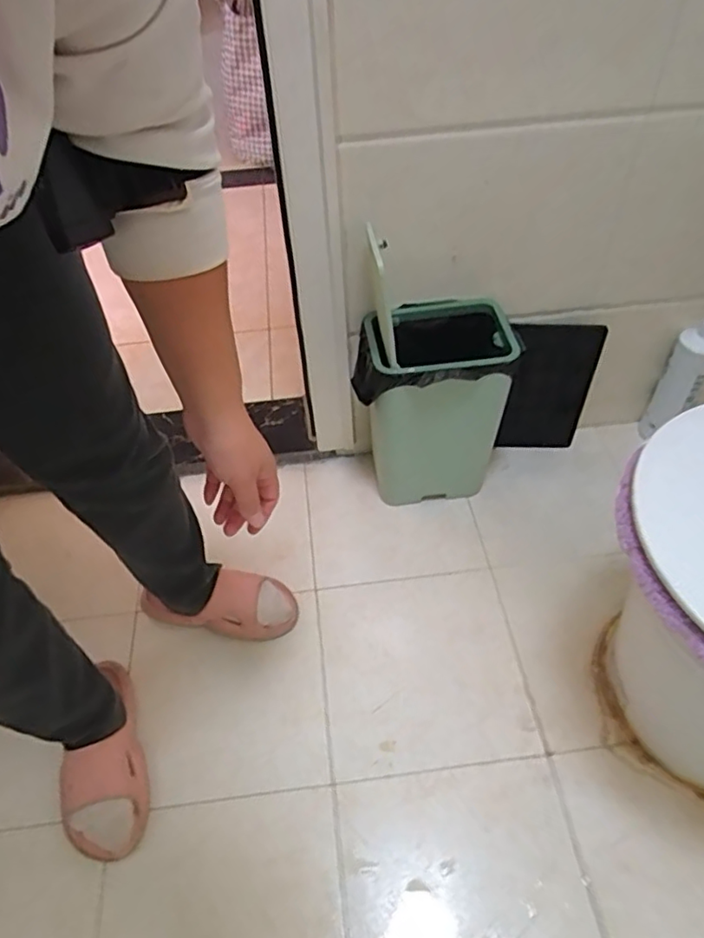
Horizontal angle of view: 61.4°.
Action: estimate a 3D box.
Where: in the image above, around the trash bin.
[{"bbox_3d":[0.132,-0.119,0.985,0.234,0.441,0.168,-5,49,-1],"label":"trash bin"}]

